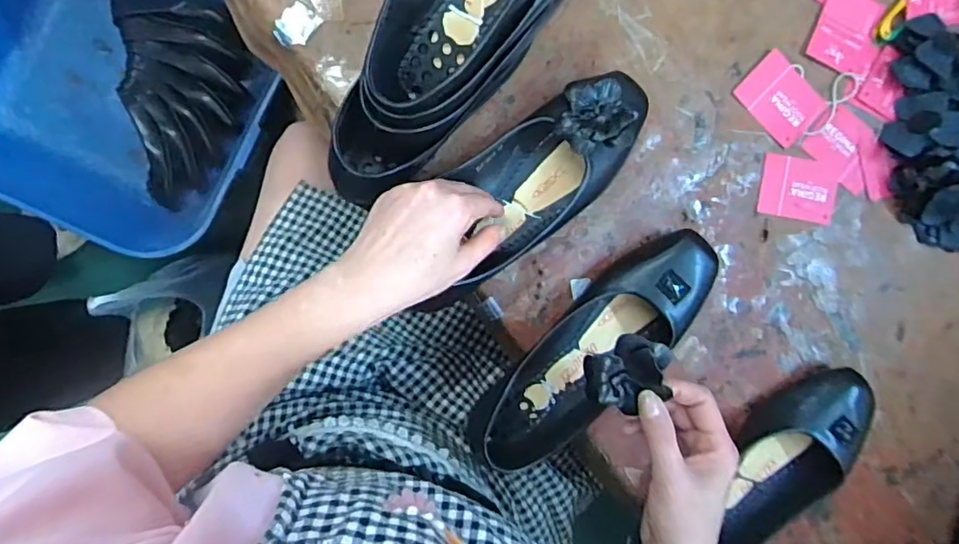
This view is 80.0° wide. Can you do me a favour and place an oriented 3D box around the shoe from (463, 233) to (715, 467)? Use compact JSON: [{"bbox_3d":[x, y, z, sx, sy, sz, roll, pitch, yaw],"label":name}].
[{"bbox_3d":[0.101,0.071,0.510,0.077,0.055,0.265,43,96,-7],"label":"shoe"}]

